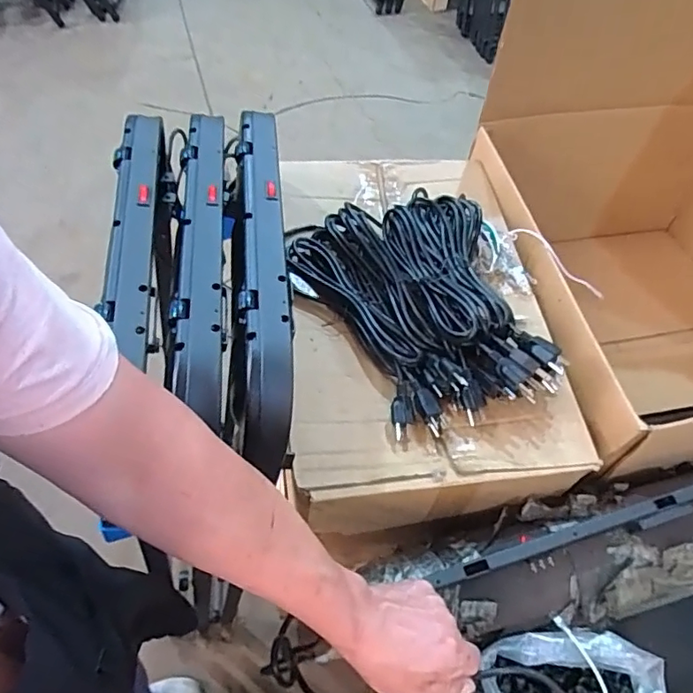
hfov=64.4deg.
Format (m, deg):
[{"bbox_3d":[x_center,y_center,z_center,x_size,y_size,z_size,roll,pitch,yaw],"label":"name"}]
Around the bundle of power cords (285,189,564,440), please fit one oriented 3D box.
[{"bbox_3d":[0.083,-0.060,0.703,0.279,0.064,0.336,-11,58,-12],"label":"bundle of power cords"}]

